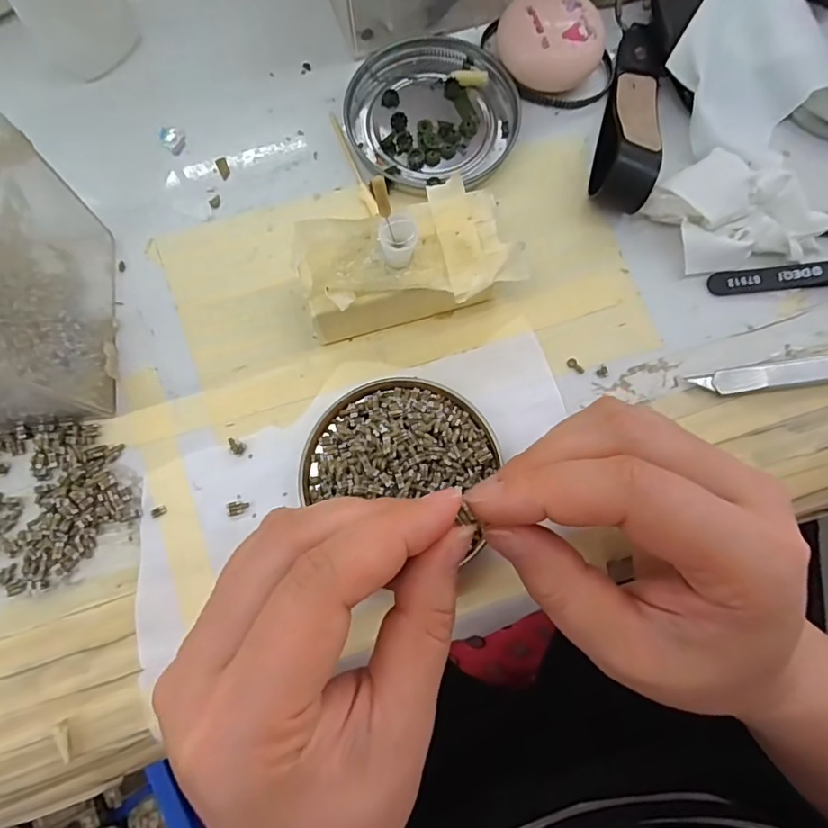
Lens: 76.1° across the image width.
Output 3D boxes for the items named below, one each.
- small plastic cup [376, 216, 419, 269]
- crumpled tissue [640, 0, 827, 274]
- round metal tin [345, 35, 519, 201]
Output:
[{"bbox_3d":[-0.006,-0.063,0.194,0.013,0.017,0.011,4,79,0],"label":"small plastic cup"},{"bbox_3d":[0.153,-0.133,0.241,0.084,0.021,0.146,23,79,4],"label":"crumpled tissue"},{"bbox_3d":[0.008,-0.141,0.248,0.076,0.009,0.072,-20,80,-5],"label":"round metal tin"}]

